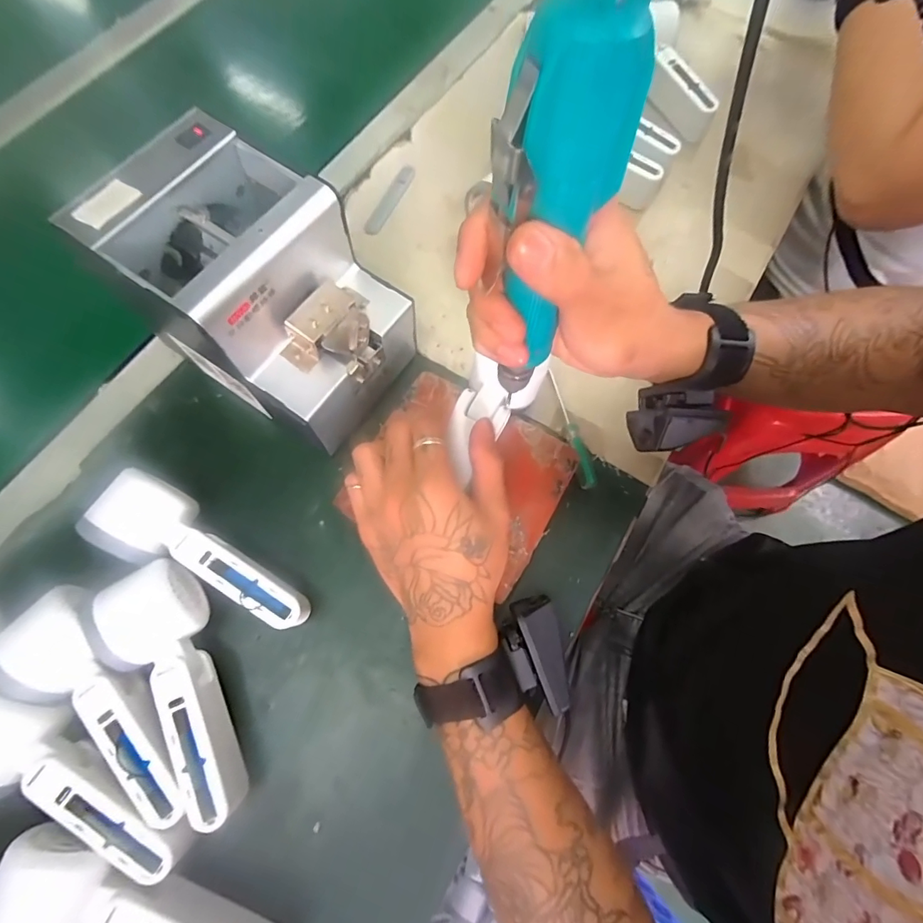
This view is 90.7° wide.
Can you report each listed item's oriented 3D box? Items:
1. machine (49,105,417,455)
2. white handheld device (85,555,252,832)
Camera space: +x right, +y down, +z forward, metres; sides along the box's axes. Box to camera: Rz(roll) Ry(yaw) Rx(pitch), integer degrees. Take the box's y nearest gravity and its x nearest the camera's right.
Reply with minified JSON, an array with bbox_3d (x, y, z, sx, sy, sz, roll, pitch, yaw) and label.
[{"bbox_3d":[-0.140,-0.117,0.340,0.173,0.147,0.124,34,73,9],"label":"machine"},{"bbox_3d":[-0.188,0.149,0.297,0.058,0.043,0.165,-24,74,-10],"label":"white handheld device"}]

